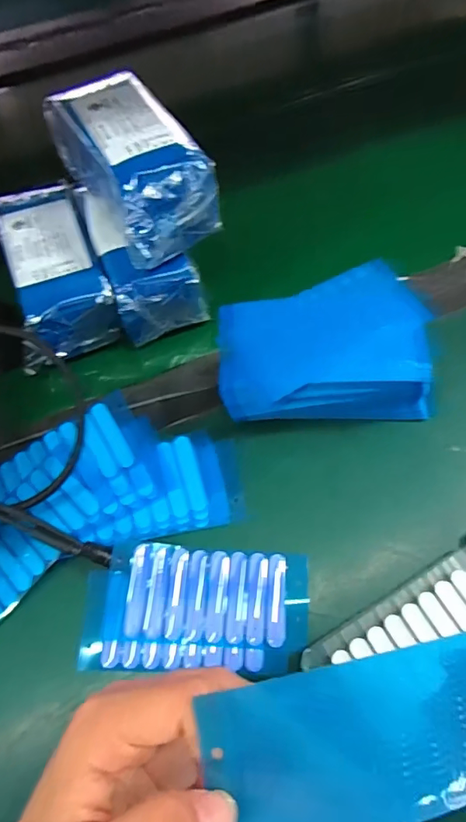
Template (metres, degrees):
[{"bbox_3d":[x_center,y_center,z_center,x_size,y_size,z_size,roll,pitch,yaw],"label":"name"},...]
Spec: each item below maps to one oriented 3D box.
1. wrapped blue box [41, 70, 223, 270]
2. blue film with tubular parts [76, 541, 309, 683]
[{"bbox_3d":[-0.066,-0.159,0.319,0.070,0.054,0.119,-33,68,-11],"label":"wrapped blue box"},{"bbox_3d":[-0.023,0.117,0.291,0.131,0.021,0.069,2,66,4],"label":"blue film with tubular parts"}]

